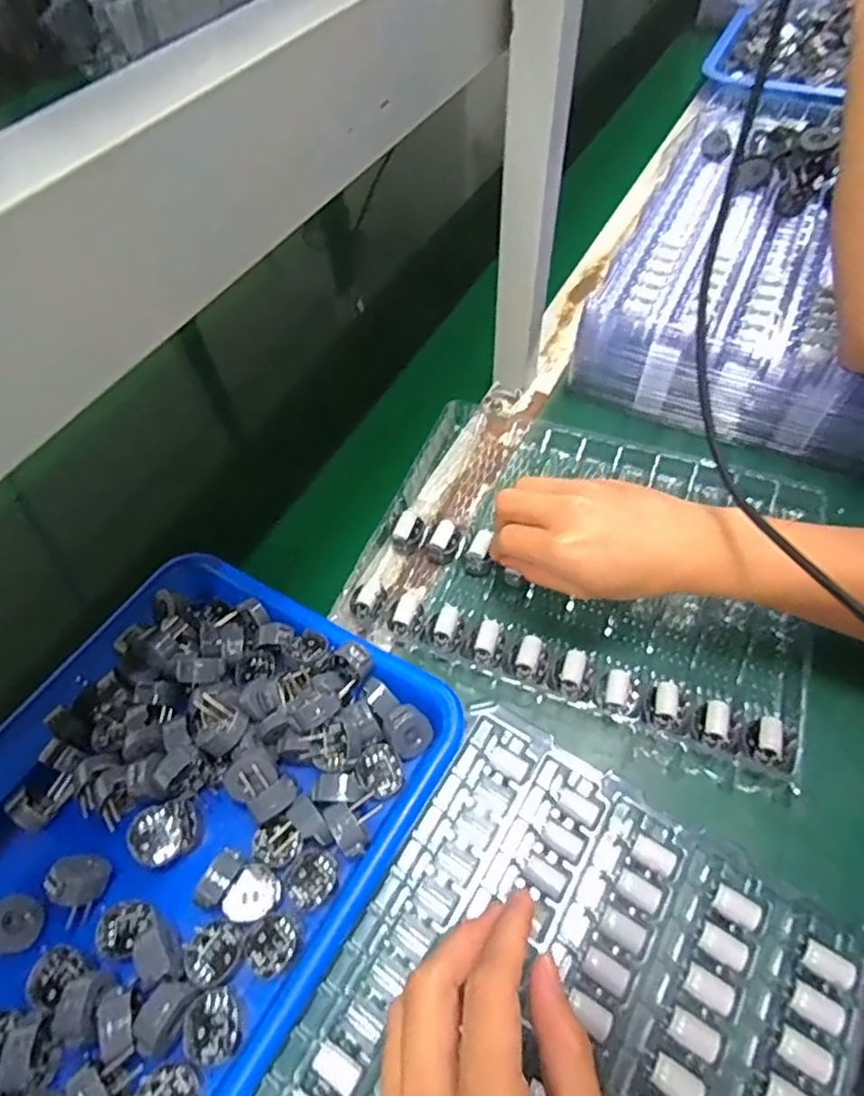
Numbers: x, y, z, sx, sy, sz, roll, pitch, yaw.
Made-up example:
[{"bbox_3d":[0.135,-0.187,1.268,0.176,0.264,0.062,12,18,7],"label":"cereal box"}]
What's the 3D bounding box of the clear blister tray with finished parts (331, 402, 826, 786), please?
[{"bbox_3d":[0.108,0.008,0.427,0.285,0.035,0.222,19,56,18],"label":"clear blister tray with finished parts"}]

